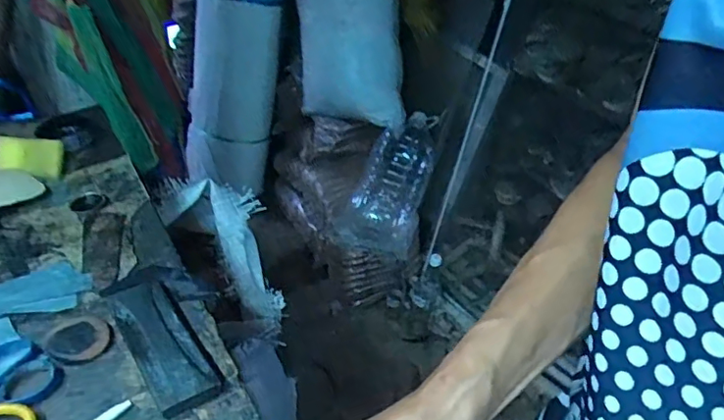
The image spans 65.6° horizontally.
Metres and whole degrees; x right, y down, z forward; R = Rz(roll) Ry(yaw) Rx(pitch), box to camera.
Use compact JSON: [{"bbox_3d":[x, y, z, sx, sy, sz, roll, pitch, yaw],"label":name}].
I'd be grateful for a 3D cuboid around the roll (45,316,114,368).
[{"bbox_3d":[-0.261,0.119,0.520,0.054,0.014,0.059,3,36,-2],"label":"roll"}]

